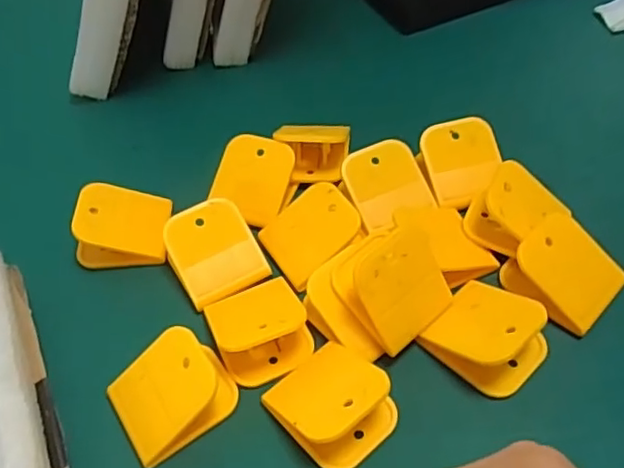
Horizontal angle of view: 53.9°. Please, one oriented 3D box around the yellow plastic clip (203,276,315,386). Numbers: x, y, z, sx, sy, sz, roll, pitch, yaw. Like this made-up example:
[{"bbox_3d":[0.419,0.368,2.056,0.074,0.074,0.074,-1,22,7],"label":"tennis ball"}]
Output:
[{"bbox_3d":[-0.028,0.044,0.319,0.047,0.024,0.053,-20,52,-10],"label":"yellow plastic clip"}]

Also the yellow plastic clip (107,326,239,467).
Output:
[{"bbox_3d":[-0.068,0.077,0.300,0.055,0.027,0.049,-30,54,-18],"label":"yellow plastic clip"}]

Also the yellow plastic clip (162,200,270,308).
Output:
[{"bbox_3d":[-0.057,0.008,0.350,0.046,0.021,0.052,-29,54,-17],"label":"yellow plastic clip"}]

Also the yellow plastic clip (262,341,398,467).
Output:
[{"bbox_3d":[0.010,0.078,0.292,0.048,0.027,0.052,-37,57,-22],"label":"yellow plastic clip"}]

